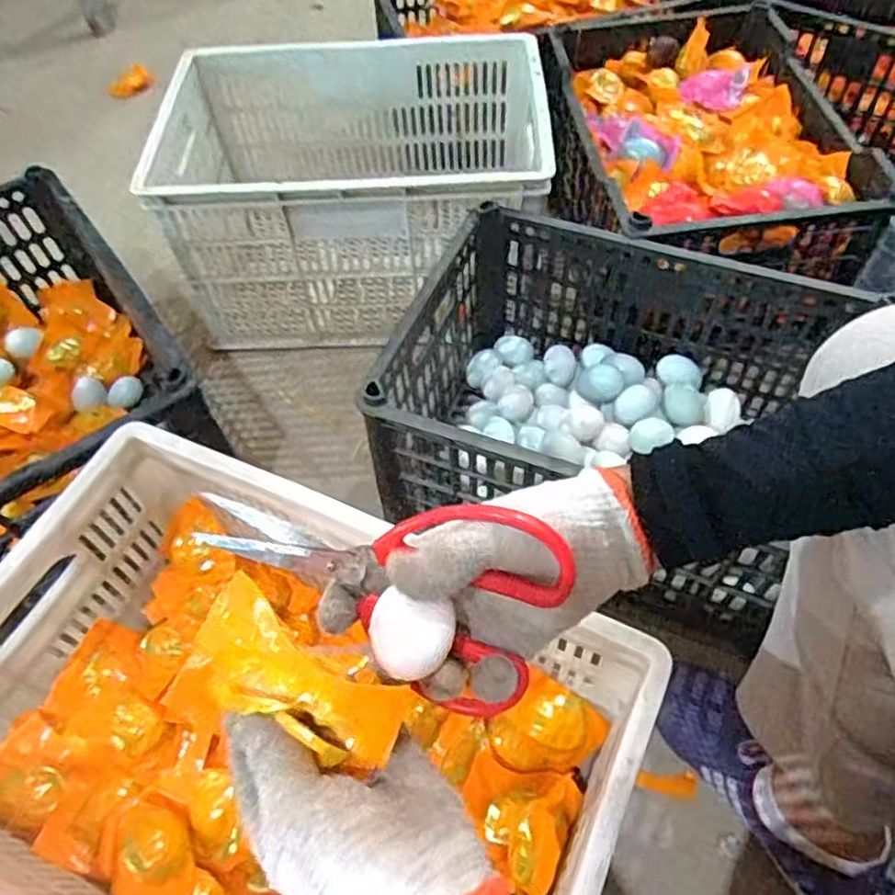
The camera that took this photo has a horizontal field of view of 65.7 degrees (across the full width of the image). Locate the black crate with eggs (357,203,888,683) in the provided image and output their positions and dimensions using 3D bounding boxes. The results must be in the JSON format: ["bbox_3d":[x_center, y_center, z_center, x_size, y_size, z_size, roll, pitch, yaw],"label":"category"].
[{"bbox_3d":[0.163,-0.035,0.721,0.400,0.209,0.318,21,61,17],"label":"black crate with eggs"}]

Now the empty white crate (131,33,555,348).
[{"bbox_3d":[-0.113,-0.344,0.937,0.473,0.243,0.310,-3,57,2],"label":"empty white crate"}]

